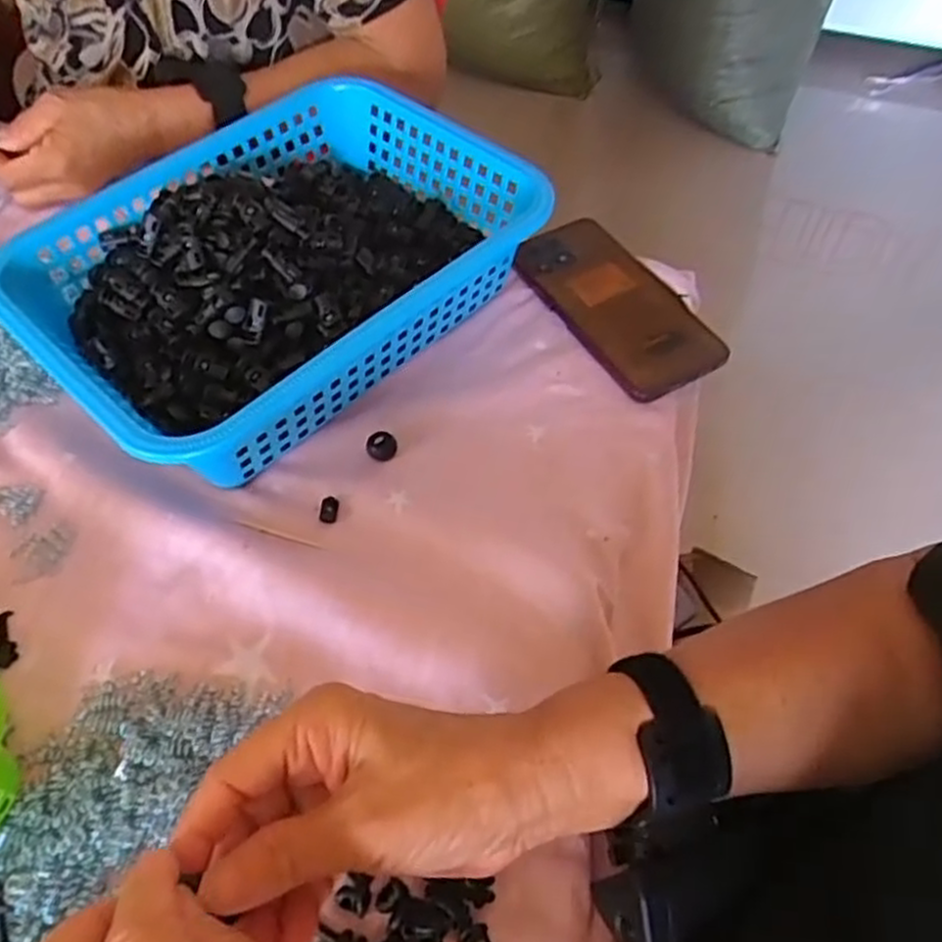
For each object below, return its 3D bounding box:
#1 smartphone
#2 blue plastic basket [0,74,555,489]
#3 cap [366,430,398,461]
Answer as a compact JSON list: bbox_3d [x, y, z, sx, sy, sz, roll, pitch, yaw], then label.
[{"bbox_3d":[0.098,-0.115,0.522,0.077,0.013,0.158,-26,60,-16],"label":"smartphone"},{"bbox_3d":[-0.120,-0.125,0.487,0.296,0.081,0.214,-38,64,-22],"label":"blue plastic basket"},{"bbox_3d":[-0.053,-0.015,0.456,0.017,0.006,0.018,0,56,0],"label":"cap"}]

